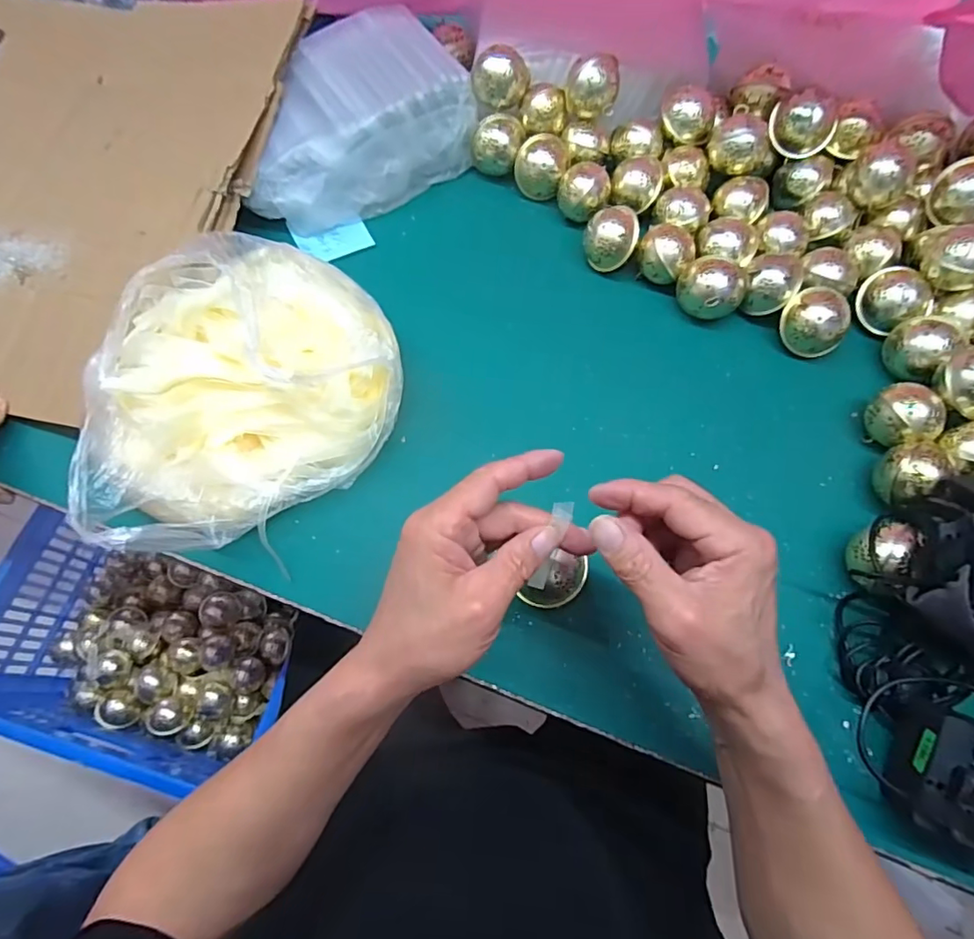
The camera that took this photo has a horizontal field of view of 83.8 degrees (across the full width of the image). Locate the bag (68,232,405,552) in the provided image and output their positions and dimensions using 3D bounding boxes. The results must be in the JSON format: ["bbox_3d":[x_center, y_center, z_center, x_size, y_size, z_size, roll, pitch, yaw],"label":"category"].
[{"bbox_3d":[-0.184,-0.071,0.437,0.221,0.094,0.251,-13,67,-4],"label":"bag"}]

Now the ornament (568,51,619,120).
[{"bbox_3d":[0.113,-0.411,0.577,0.052,0.054,0.052,7,68,5],"label":"ornament"}]

